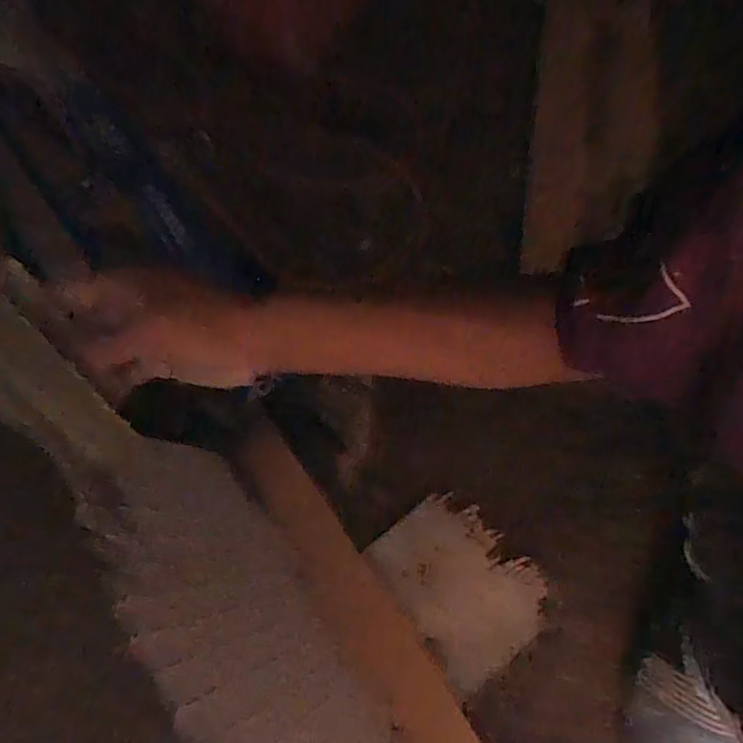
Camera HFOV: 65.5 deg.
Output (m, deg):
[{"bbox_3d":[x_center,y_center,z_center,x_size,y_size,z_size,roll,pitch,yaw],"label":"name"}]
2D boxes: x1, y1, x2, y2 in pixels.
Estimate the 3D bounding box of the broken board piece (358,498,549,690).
[{"bbox_3d":[0.090,0.209,0.581,0.127,0.007,0.163,-37,70,-12],"label":"broken board piece"}]

